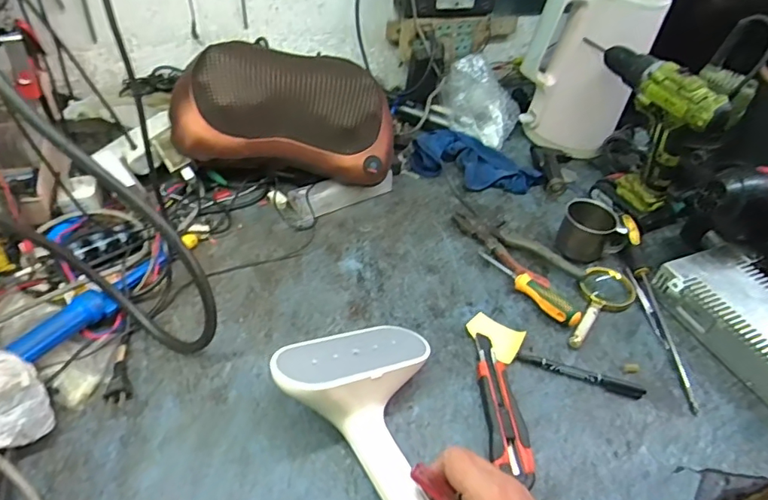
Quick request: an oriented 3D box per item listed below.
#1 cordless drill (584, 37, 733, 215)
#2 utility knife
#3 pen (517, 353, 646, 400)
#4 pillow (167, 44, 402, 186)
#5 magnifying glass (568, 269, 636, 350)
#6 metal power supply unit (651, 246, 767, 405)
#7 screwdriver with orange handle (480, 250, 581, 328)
[{"bbox_3d":[0.363,-0.170,0.758,0.187,0.209,0.091,34,50,26],"label":"cordless drill"},{"bbox_3d":[0.122,0.157,0.538,0.041,0.018,0.165,3,43,-3],"label":"utility knife"},{"bbox_3d":[0.215,0.138,0.573,0.134,0.008,0.017,14,44,8],"label":"pen"},{"bbox_3d":[-0.131,-0.188,0.728,0.293,0.159,0.100,7,9,-12],"label":"pillow"},{"bbox_3d":[0.264,0.068,0.649,0.063,0.015,0.157,33,49,25],"label":"magnifying glass"},{"bbox_3d":[0.453,0.090,0.628,0.144,0.050,0.217,-13,47,-19],"label":"metal power supply unit"},{"bbox_3d":[0.180,0.040,0.653,0.023,0.032,0.152,-24,51,-28],"label":"screwdriver with orange handle"}]

